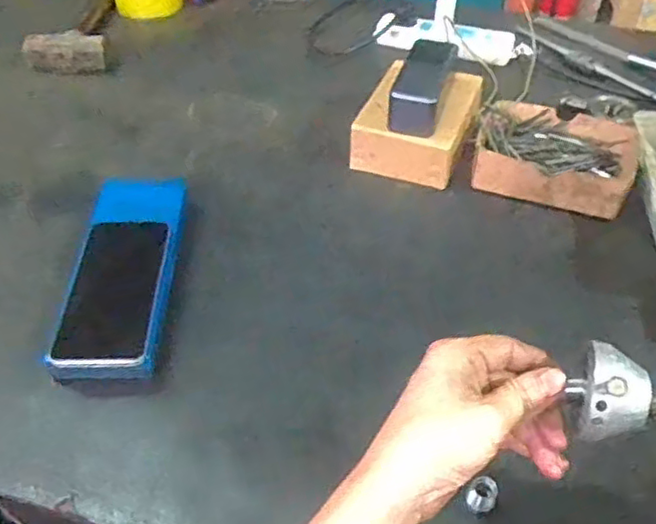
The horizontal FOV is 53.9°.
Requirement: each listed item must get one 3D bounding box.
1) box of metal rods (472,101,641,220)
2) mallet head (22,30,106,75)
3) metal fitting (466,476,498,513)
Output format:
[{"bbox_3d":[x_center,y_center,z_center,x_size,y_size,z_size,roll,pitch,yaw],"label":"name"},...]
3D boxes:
[{"bbox_3d":[0.261,-0.119,0.750,0.175,0.055,0.144,19,46,18],"label":"box of metal rods"},{"bbox_3d":[-0.371,-0.293,0.908,0.110,0.049,0.051,-6,44,-9],"label":"mallet head"},{"bbox_3d":[0.111,0.166,0.460,0.019,0.017,0.020,1,43,-1],"label":"metal fitting"}]

